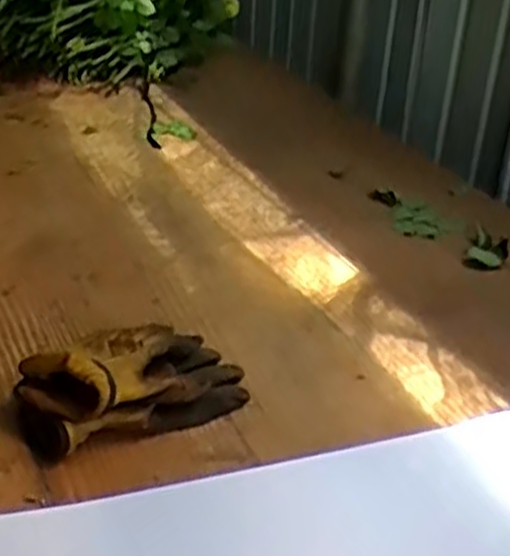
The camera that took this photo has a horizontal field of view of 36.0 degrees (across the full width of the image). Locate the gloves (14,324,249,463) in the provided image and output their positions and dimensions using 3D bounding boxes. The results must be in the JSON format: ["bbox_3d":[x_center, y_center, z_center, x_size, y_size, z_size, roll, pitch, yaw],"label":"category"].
[{"bbox_3d":[-0.105,0.084,0.709,0.208,0.072,0.114,-16,37,-32],"label":"gloves"}]

